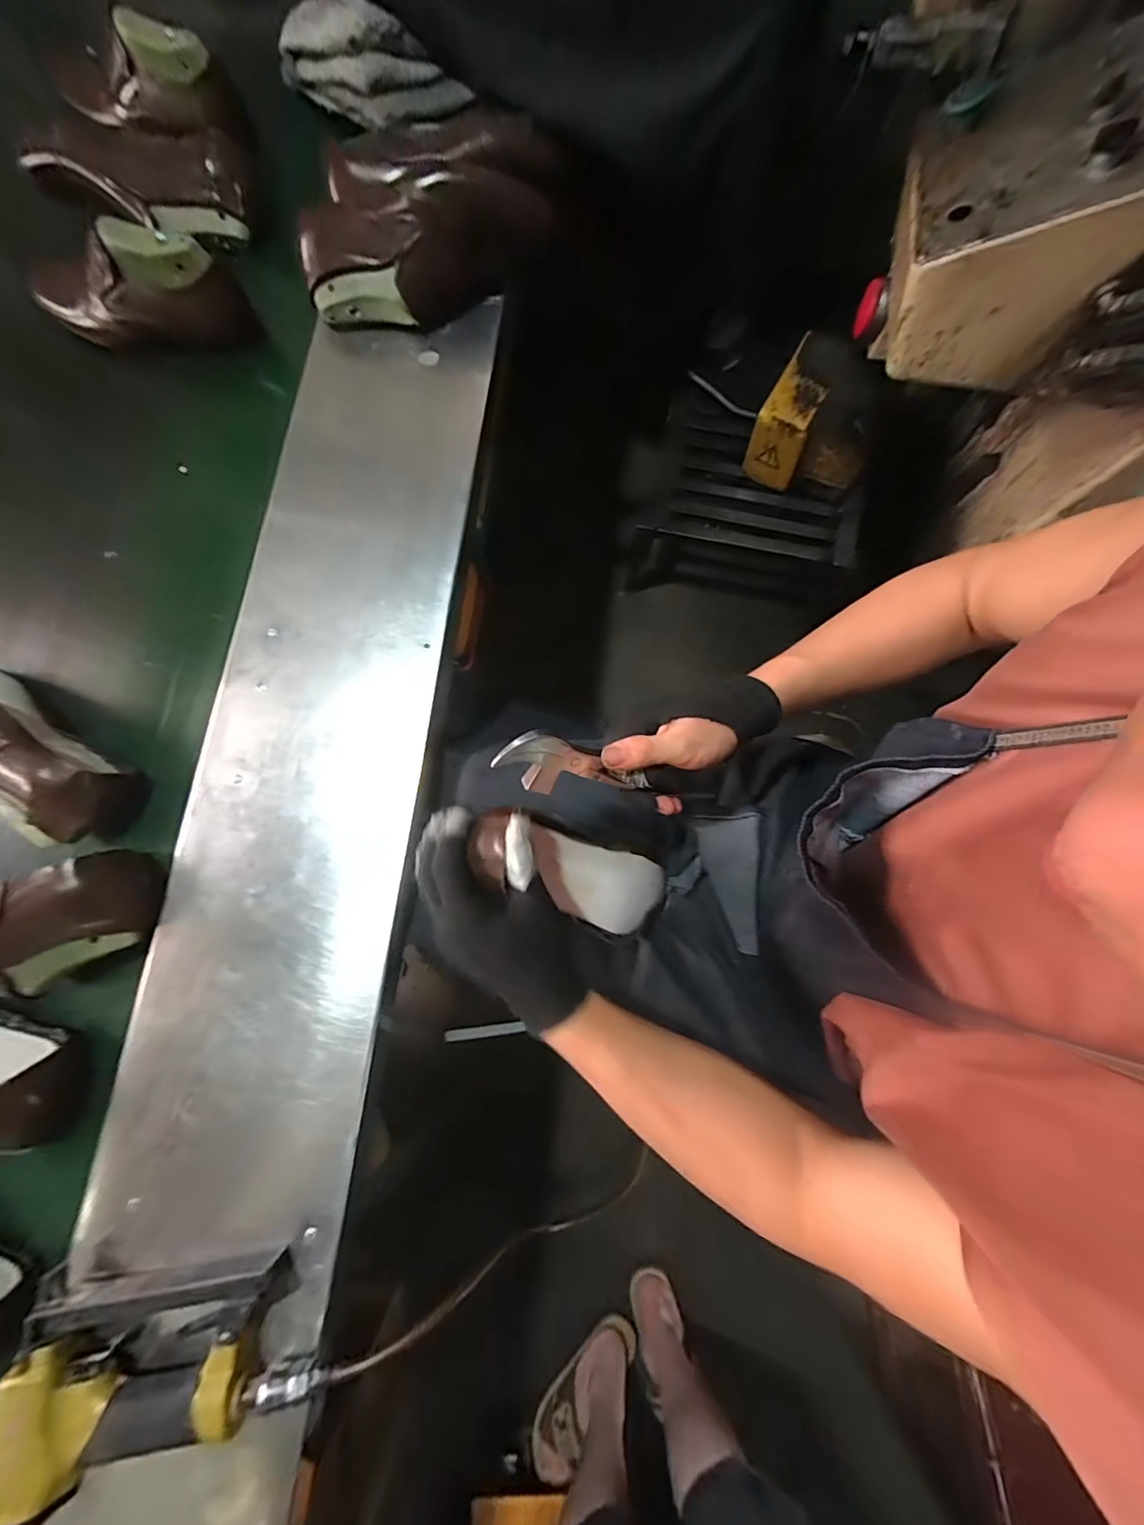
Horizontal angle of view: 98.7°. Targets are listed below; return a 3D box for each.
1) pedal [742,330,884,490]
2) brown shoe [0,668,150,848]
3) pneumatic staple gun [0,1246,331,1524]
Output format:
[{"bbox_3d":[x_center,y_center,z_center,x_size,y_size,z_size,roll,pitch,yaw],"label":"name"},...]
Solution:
[{"bbox_3d":[0.515,-0.699,1.018,0.228,0.155,0.249,29,80,6],"label":"pedal"},{"bbox_3d":[-0.562,-0.016,0.484,0.246,0.088,0.092,35,81,7],"label":"brown shoe"},{"bbox_3d":[-0.311,0.458,0.377,0.222,0.052,0.130,-10,79,-1],"label":"pneumatic staple gun"}]

